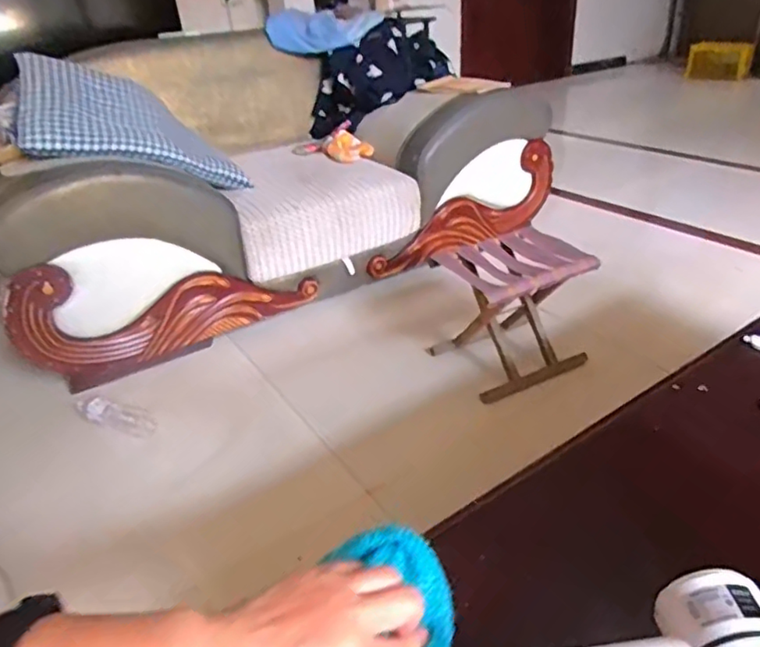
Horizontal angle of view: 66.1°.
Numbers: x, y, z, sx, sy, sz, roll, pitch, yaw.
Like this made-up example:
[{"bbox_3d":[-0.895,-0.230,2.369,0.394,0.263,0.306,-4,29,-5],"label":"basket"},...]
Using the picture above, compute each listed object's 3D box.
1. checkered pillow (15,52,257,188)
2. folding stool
[{"bbox_3d":[-0.685,-0.558,1.613,0.557,0.090,0.463,-5,55,-40],"label":"checkered pillow"},{"bbox_3d":[0.328,-0.033,1.422,0.327,0.270,0.282,-16,33,-18],"label":"folding stool"}]

